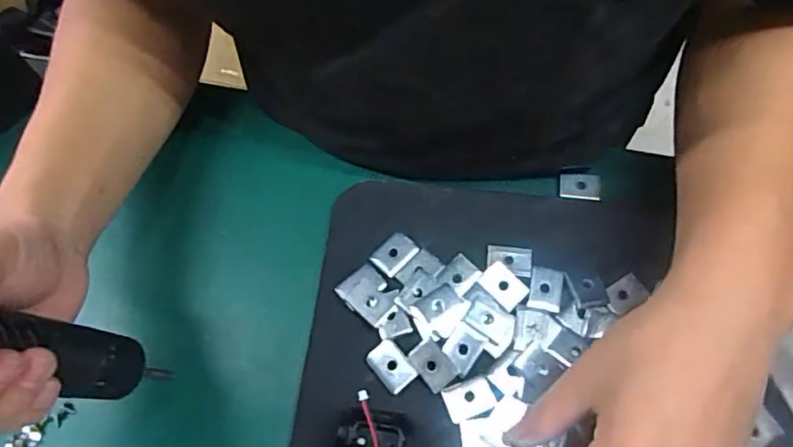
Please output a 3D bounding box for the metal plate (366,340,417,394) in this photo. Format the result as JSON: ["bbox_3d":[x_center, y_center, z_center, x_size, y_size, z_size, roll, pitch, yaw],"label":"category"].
[{"bbox_3d":[-0.003,0.084,0.341,0.020,0.004,0.028,-38,69,-15],"label":"metal plate"}]

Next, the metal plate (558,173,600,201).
[{"bbox_3d":[0.126,-0.026,0.396,0.026,0.005,0.018,8,65,5],"label":"metal plate"}]

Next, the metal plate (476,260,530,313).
[{"bbox_3d":[0.066,0.039,0.359,0.028,0.004,0.021,41,72,19],"label":"metal plate"}]

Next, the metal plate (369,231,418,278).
[{"bbox_3d":[-0.001,0.020,0.373,0.019,0.004,0.027,41,72,18],"label":"metal plate"}]

